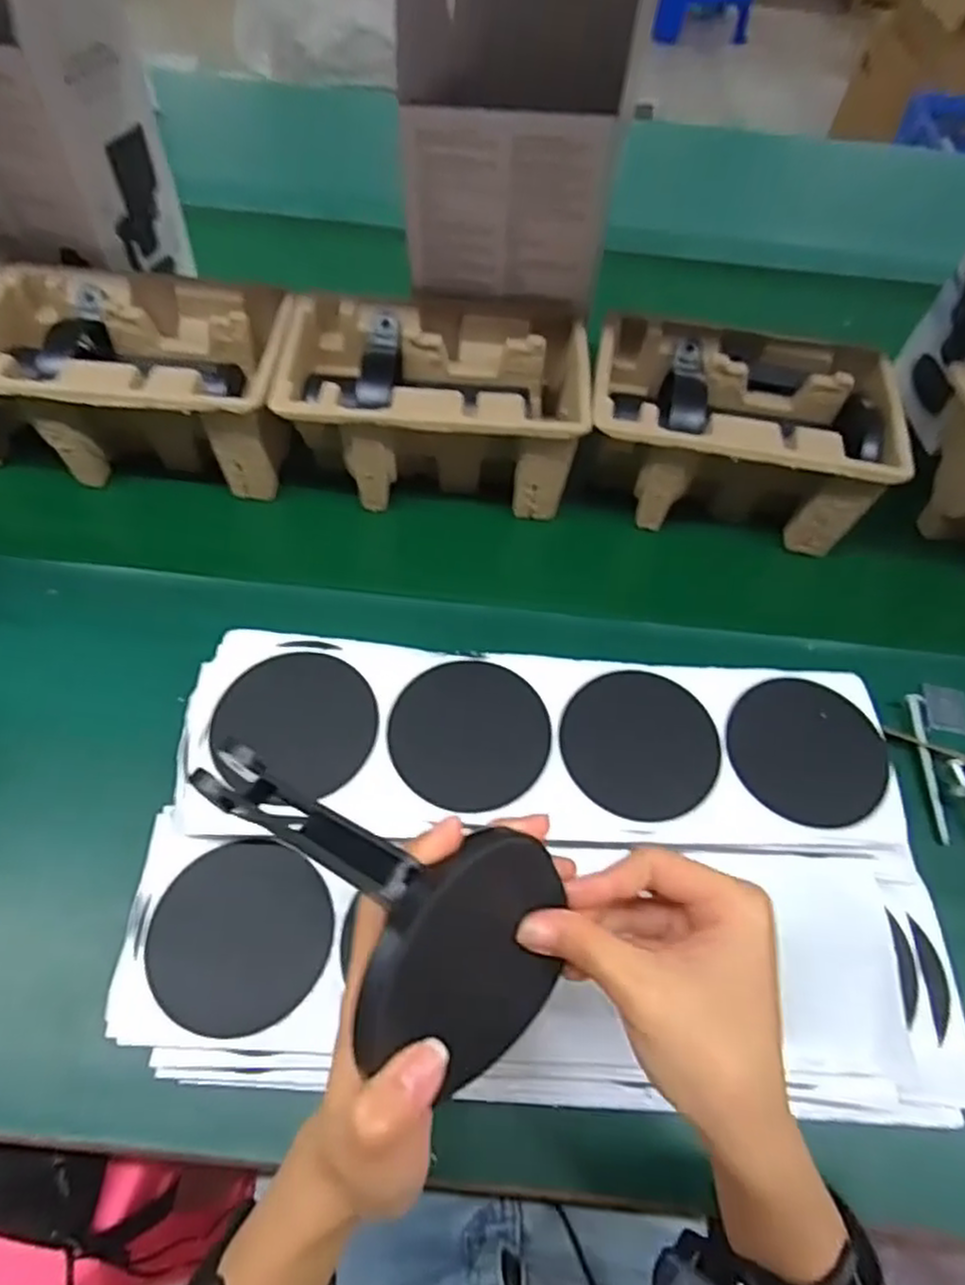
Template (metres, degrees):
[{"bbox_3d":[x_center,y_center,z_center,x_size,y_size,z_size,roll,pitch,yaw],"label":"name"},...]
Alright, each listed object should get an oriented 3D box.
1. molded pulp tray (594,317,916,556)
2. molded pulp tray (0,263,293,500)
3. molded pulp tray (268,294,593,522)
[{"bbox_3d":[0.195,-0.162,0.572,0.218,0.103,0.141,9,57,3],"label":"molded pulp tray"},{"bbox_3d":[-0.264,-0.205,0.564,0.227,0.102,0.142,3,57,-1],"label":"molded pulp tray"},{"bbox_3d":[-0.035,-0.189,0.573,0.224,0.103,0.144,2,57,-2],"label":"molded pulp tray"}]

